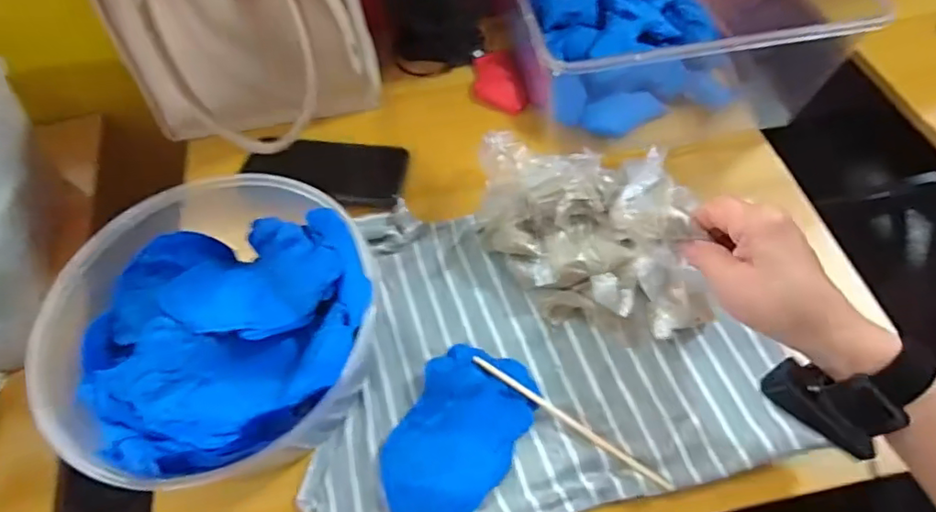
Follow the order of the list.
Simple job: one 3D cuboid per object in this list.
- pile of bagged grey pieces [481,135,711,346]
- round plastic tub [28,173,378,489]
[{"bbox_3d":[0.106,-0.031,0.473,0.187,0.079,0.179,2,58,4],"label":"pile of bagged grey pieces"},{"bbox_3d":[-0.187,0.053,0.416,0.203,0.110,0.217,-1,58,2],"label":"round plastic tub"}]

